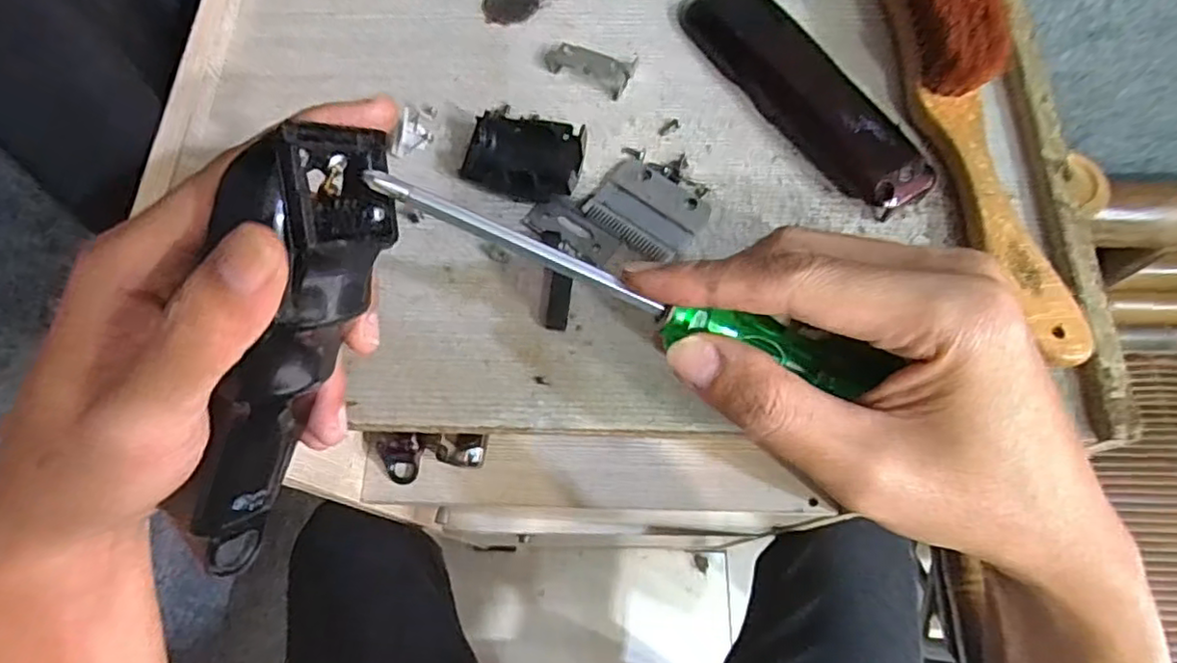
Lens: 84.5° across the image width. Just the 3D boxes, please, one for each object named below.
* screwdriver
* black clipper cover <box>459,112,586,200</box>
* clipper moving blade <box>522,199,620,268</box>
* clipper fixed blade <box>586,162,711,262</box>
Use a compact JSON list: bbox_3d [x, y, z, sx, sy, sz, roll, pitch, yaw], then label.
[{"bbox_3d":[0.020,-0.013,0.205,0.177,0.020,0.021,20,68,-12],"label":"screwdriver"},{"bbox_3d":[-0.027,-0.080,0.289,0.049,0.011,0.042,11,68,5],"label":"black clipper cover"},{"bbox_3d":[-0.006,-0.044,0.280,0.041,0.004,0.018,33,72,13],"label":"clipper moving blade"},{"bbox_3d":[0.026,-0.054,0.281,0.047,0.004,0.038,35,72,14],"label":"clipper fixed blade"}]

